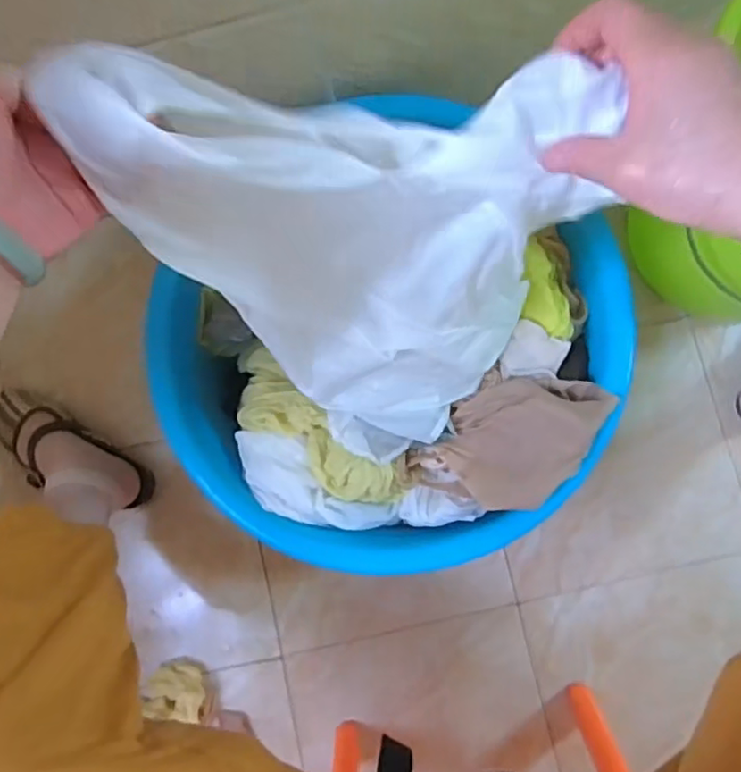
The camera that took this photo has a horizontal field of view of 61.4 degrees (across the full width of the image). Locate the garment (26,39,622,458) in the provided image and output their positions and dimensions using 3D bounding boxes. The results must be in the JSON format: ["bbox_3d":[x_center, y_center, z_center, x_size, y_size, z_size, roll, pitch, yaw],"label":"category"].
[{"bbox_3d":[0.002,-0.053,0.440,0.258,0.360,0.163,-5,82,3],"label":"garment"}]

